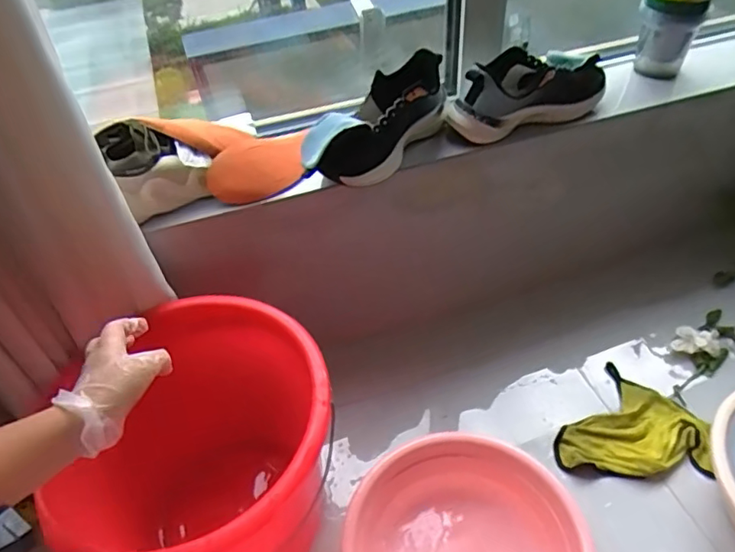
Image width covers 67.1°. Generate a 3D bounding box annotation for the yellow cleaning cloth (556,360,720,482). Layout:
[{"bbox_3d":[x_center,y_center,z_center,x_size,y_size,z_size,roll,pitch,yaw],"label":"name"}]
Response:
[{"bbox_3d":[0.428,0.233,0.911,0.225,0.036,0.201,5,45,10],"label":"yellow cleaning cloth"}]

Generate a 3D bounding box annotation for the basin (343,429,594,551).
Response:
[{"bbox_3d":[0.123,0.369,0.744,0.290,0.117,0.267,-3,45,3],"label":"basin"}]

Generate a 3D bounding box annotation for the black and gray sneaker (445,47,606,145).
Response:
[{"bbox_3d":[0.260,-0.301,0.892,0.259,0.107,0.102,-26,48,-19],"label":"black and gray sneaker"}]

